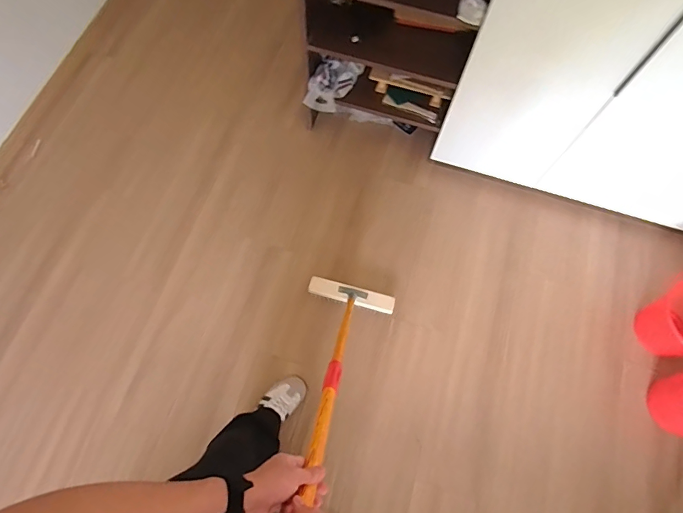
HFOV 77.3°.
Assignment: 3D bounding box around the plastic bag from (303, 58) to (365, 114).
[{"bbox_3d":[-0.035,-0.584,1.453,0.136,0.102,0.170,27,70,10],"label":"plastic bag"}]

